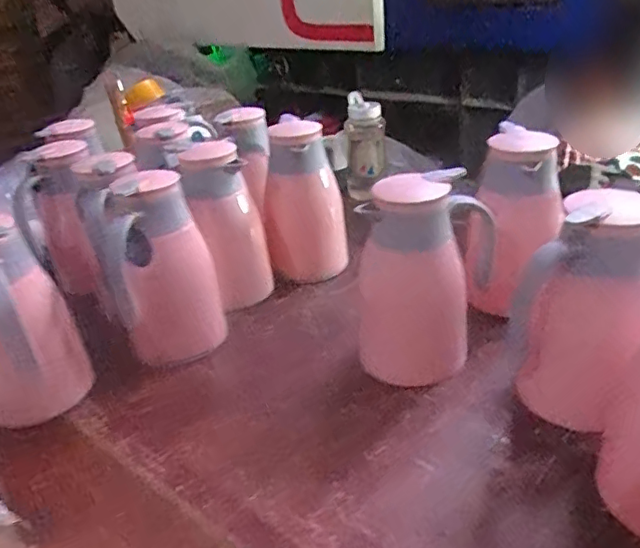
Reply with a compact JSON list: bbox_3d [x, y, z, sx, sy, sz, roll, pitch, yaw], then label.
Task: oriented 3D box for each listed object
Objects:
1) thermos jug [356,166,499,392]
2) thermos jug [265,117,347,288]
[{"bbox_3d":[0.131,0.010,0.700,0.157,0.250,0.119,4,32,17],"label":"thermos jug"},{"bbox_3d":[-0.032,-0.126,0.951,0.133,0.247,0.119,-9,30,-4],"label":"thermos jug"}]

